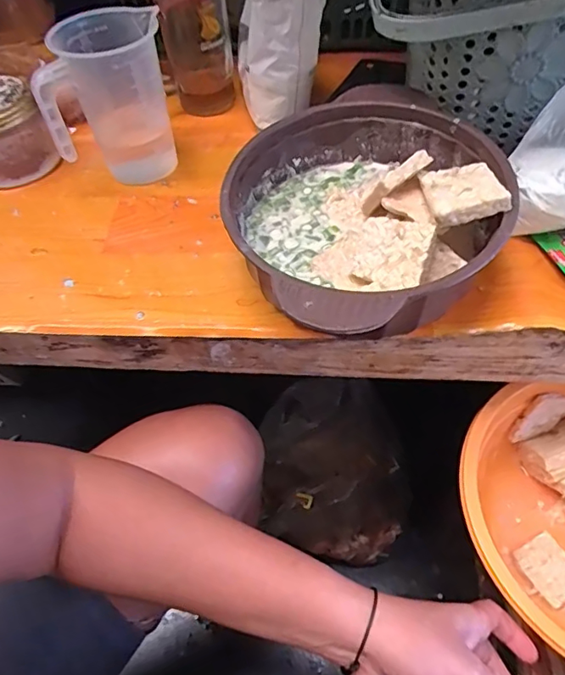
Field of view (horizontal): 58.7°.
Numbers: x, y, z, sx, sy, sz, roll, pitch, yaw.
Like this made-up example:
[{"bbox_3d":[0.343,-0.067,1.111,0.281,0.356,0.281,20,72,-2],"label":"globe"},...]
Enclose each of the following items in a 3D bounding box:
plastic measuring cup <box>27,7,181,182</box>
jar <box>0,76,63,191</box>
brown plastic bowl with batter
[{"bbox_3d":[-0.162,-0.230,0.481,0.107,0.128,0.115,-11,55,-4],"label":"plastic measuring cup"},{"bbox_3d":[-0.289,-0.207,0.511,0.085,0.076,0.079,-2,55,3],"label":"jar"},{"bbox_3d":[0.060,-0.089,0.389,0.198,0.090,0.204,-2,55,3],"label":"brown plastic bowl with batter"}]

